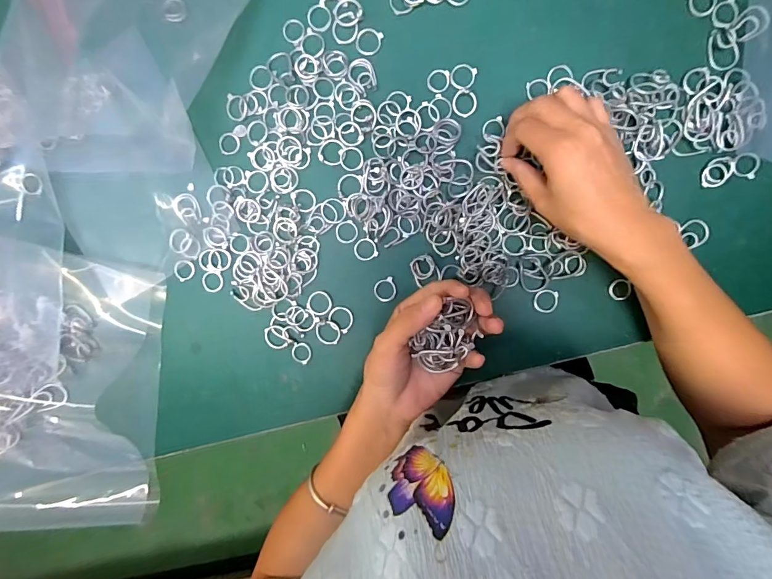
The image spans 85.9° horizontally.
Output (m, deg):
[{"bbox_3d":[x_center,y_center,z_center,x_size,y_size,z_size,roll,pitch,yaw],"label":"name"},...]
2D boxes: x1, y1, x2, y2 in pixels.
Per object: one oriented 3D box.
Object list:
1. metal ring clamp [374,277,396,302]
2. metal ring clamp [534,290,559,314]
[{"bbox_3d":[-0.001,0.001,0.372,0.020,0.004,0.020,0,96,2],"label":"metal ring clamp"},{"bbox_3d":[0.141,0.011,0.364,0.020,0.004,0.021,5,97,2],"label":"metal ring clamp"}]

